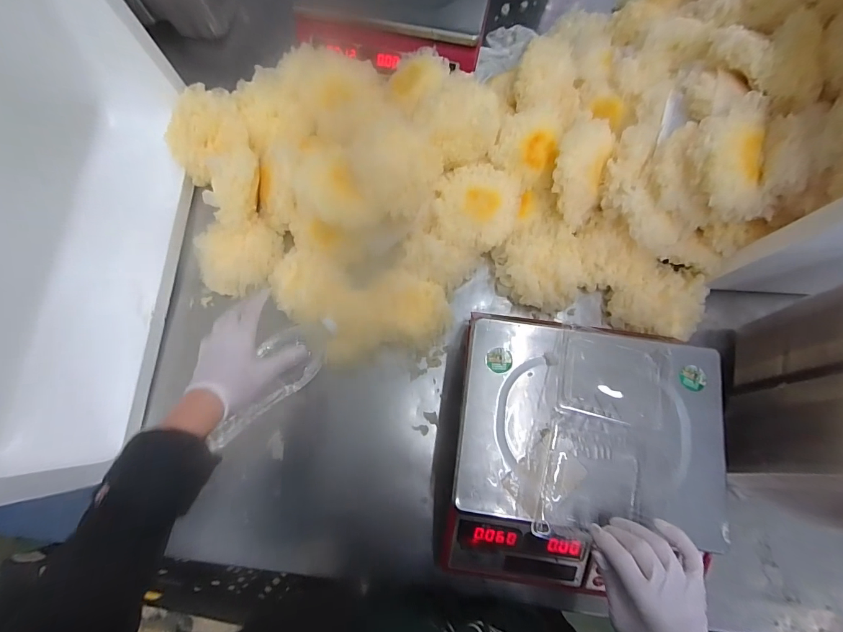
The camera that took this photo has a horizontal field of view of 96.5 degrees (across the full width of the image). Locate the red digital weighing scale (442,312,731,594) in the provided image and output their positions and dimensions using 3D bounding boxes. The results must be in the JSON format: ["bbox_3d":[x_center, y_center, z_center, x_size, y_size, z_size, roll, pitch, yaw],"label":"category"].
[{"bbox_3d":[0.186,0.170,0.446,0.282,0.084,0.291,8,77,2],"label":"red digital weighing scale"}]

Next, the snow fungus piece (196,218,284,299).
[{"bbox_3d":[-0.268,-0.083,0.551,0.126,0.049,0.105,-14,77,-3],"label":"snow fungus piece"}]

